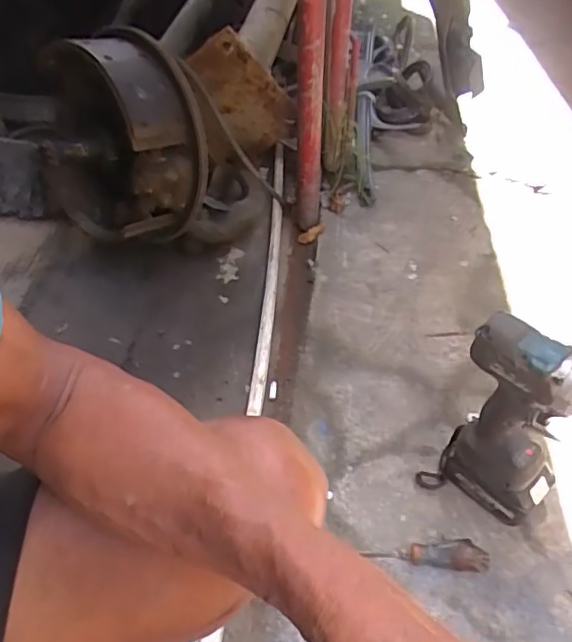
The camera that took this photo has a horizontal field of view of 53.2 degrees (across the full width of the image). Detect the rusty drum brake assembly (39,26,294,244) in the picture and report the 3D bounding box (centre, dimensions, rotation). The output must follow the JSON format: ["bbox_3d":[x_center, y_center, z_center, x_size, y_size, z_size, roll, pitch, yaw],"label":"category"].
[{"bbox_3d":[-0.197,-0.301,0.954,0.404,0.325,0.218,-11,45,-9],"label":"rusty drum brake assembly"}]

